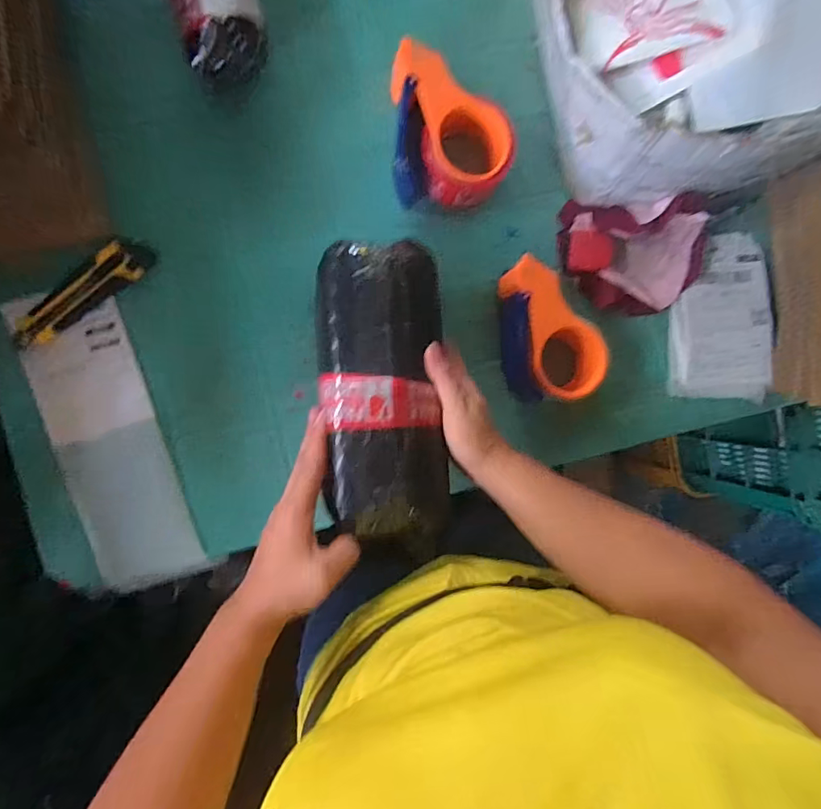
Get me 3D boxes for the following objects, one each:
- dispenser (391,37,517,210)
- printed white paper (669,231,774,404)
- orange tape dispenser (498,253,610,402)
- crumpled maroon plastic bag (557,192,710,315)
[{"bbox_3d":[0.043,-0.289,0.525,0.123,0.061,0.146,-3,92,-6],"label":"dispenser"},{"bbox_3d":[0.362,-0.103,0.571,0.115,0.022,0.189,0,91,-6],"label":"printed white paper"},{"bbox_3d":[0.149,-0.079,0.534,0.097,0.062,0.148,-7,92,-5],"label":"orange tape dispenser"},{"bbox_3d":[0.253,-0.168,0.551,0.162,0.050,0.122,1,91,-6],"label":"crumpled maroon plastic bag"}]

